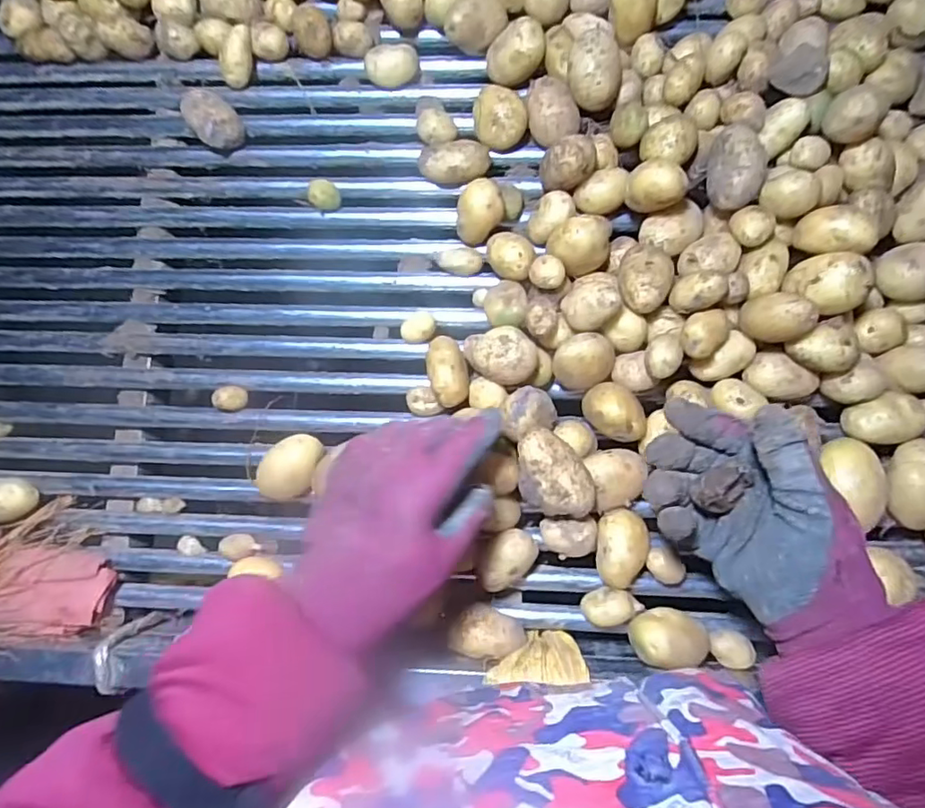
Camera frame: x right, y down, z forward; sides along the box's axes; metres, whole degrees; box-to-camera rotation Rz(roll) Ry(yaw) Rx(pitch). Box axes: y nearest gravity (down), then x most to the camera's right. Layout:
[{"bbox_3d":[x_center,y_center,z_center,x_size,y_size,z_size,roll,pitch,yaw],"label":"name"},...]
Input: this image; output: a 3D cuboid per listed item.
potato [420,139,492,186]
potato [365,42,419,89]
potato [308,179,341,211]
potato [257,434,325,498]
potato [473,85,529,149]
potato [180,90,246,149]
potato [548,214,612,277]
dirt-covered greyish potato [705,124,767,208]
[{"bbox_3d":[-0.007,-0.206,0.494,0.060,0.027,0.038,10,84,6],"label":"potato"},{"bbox_3d":[-0.063,-0.305,0.510,0.046,0.027,0.026,-13,82,3],"label":"potato"},{"bbox_3d":[-0.122,-0.184,0.504,0.026,0.023,0.025,-1,83,5],"label":"potato"},{"bbox_3d":[-0.137,0.051,0.462,0.041,0.038,0.054,21,84,9],"label":"potato"},{"bbox_3d":[0.033,-0.247,0.492,0.043,0.029,0.044,-1,83,5],"label":"potato"},{"bbox_3d":[-0.223,-0.255,0.515,0.039,0.039,0.053,-44,79,-1],"label":"potato"},{"bbox_3d":[0.091,-0.124,0.447,0.047,0.035,0.034,-15,80,4],"label":"potato"},{"bbox_3d":[0.210,-0.179,0.438,0.033,0.046,0.059,7,82,7],"label":"dirt-covered greyish potato"}]

